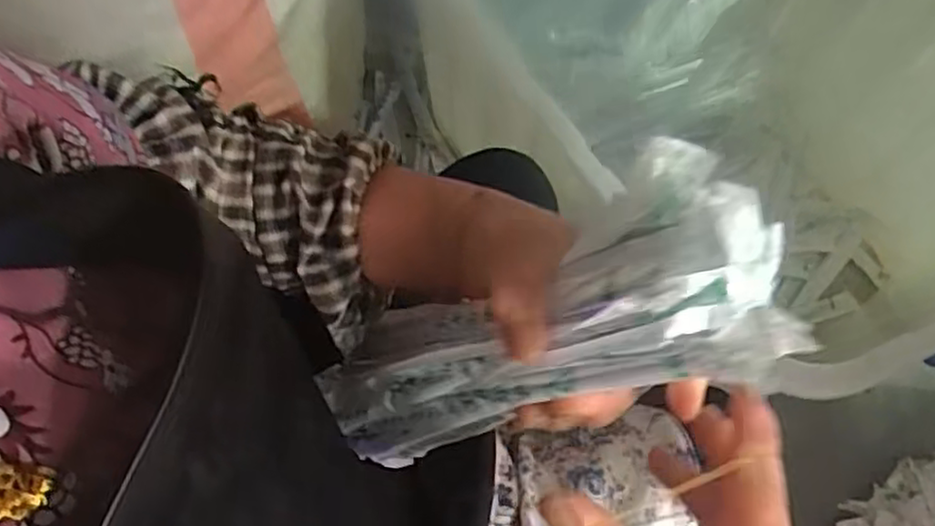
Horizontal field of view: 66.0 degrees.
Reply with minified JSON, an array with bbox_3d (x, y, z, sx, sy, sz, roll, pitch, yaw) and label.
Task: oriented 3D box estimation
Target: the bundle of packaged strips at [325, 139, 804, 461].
[{"bbox_3d":[0.013,0.039,0.338,0.055,0.270,0.085,10,62,-39],"label":"bundle of packaged strips"}]

